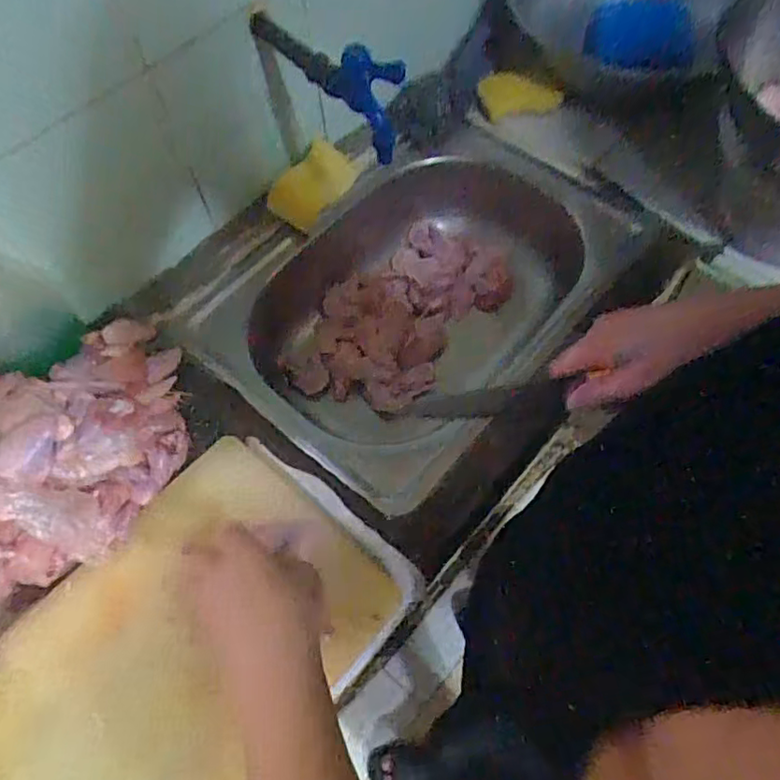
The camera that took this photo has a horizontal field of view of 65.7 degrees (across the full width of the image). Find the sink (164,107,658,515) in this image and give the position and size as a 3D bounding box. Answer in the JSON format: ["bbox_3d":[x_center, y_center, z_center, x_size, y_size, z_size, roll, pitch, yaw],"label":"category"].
[{"bbox_3d":[0.039,-0.110,0.809,0.386,0.145,0.528,40,71,20],"label":"sink"}]

